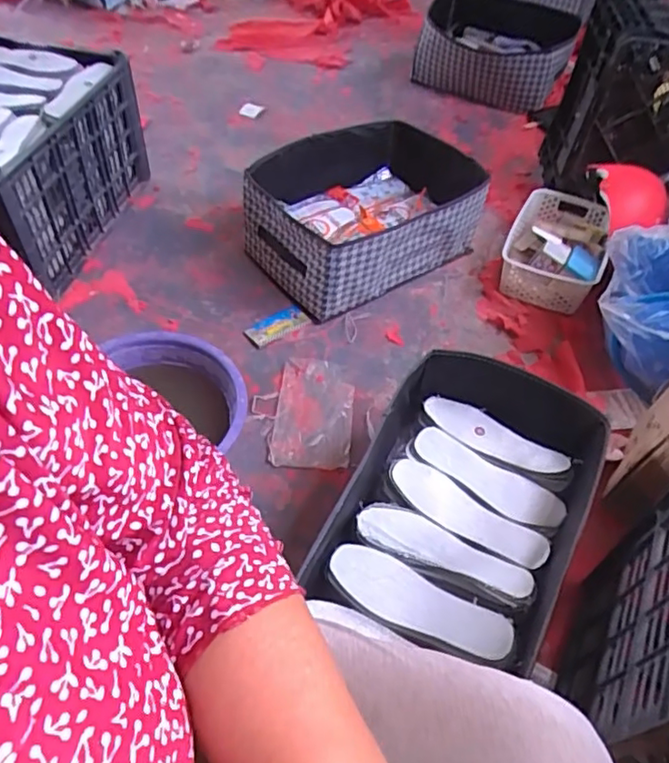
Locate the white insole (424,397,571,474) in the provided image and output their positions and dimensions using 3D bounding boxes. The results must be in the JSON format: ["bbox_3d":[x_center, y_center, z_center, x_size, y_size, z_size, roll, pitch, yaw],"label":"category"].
[{"bbox_3d":[0.235,0.077,0.884,0.212,0.027,0.063,25,55,14],"label":"white insole"}]

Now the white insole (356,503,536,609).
[{"bbox_3d":[0.136,0.214,0.748,0.221,0.029,0.070,25,55,14],"label":"white insole"}]

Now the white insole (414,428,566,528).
[{"bbox_3d":[0.217,0.137,0.846,0.217,0.031,0.064,31,57,18],"label":"white insole"}]

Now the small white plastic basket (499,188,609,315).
[{"bbox_3d":[0.473,-0.292,1.265,0.199,0.108,0.309,24,55,13],"label":"small white plastic basket"}]

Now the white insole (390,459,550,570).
[{"bbox_3d":[0.175,0.179,0.803,0.221,0.022,0.070,32,57,19],"label":"white insole"}]

